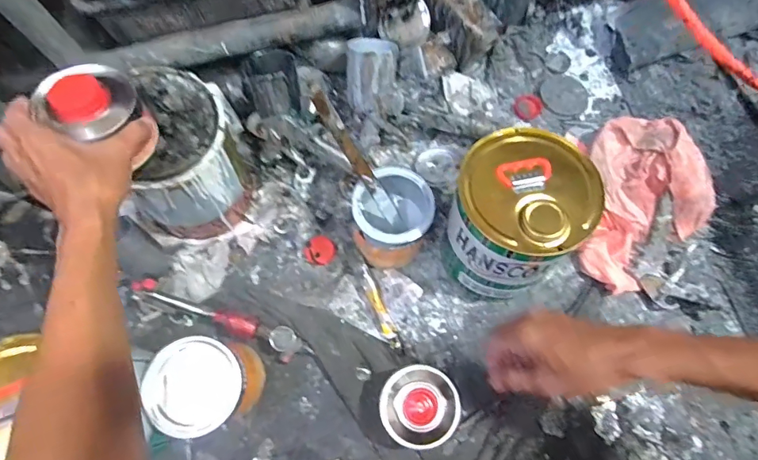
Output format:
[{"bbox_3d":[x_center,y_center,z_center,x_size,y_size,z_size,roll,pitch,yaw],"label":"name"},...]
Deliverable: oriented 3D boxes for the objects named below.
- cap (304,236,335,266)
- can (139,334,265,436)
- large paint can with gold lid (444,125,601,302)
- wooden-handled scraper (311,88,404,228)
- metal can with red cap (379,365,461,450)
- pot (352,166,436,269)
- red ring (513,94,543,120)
[{"bbox_3d":[-0.092,0.032,0.702,0.045,0.013,0.048,-1,72,2],"label":"cap"},{"bbox_3d":[-0.222,0.199,0.580,0.100,0.130,0.108,-1,72,2],"label":"can"},{"bbox_3d":[0.174,-0.011,0.599,0.151,0.204,0.169,16,72,7],"label":"large paint can with gold lid"},{"bbox_3d":[-0.023,-0.082,0.580,0.021,0.230,0.013,-45,42,-12],"label":"wooden-handled scraper"},{"bbox_3d":[0.054,0.234,0.589,0.097,0.074,0.100,-1,72,2],"label":"metal can with red cap"},{"bbox_3d":[0.021,-0.012,0.650,0.105,0.136,0.108,-1,72,2],"label":"pot"},{"bbox_3d":[0.261,-0.217,0.779,0.047,0.005,0.049,-1,72,2],"label":"red ring"}]

